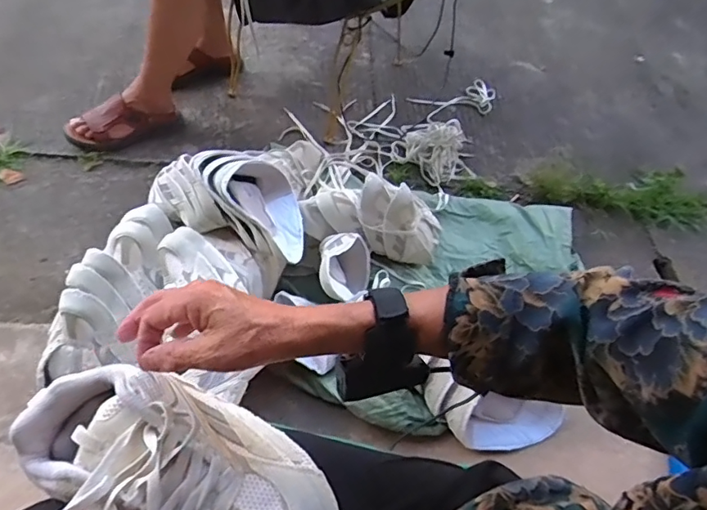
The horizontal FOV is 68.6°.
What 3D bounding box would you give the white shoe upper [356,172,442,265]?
[{"bbox_3d":[0.080,-0.059,0.885,0.151,0.117,0.084,10,56,-1],"label":"white shoe upper"}]

